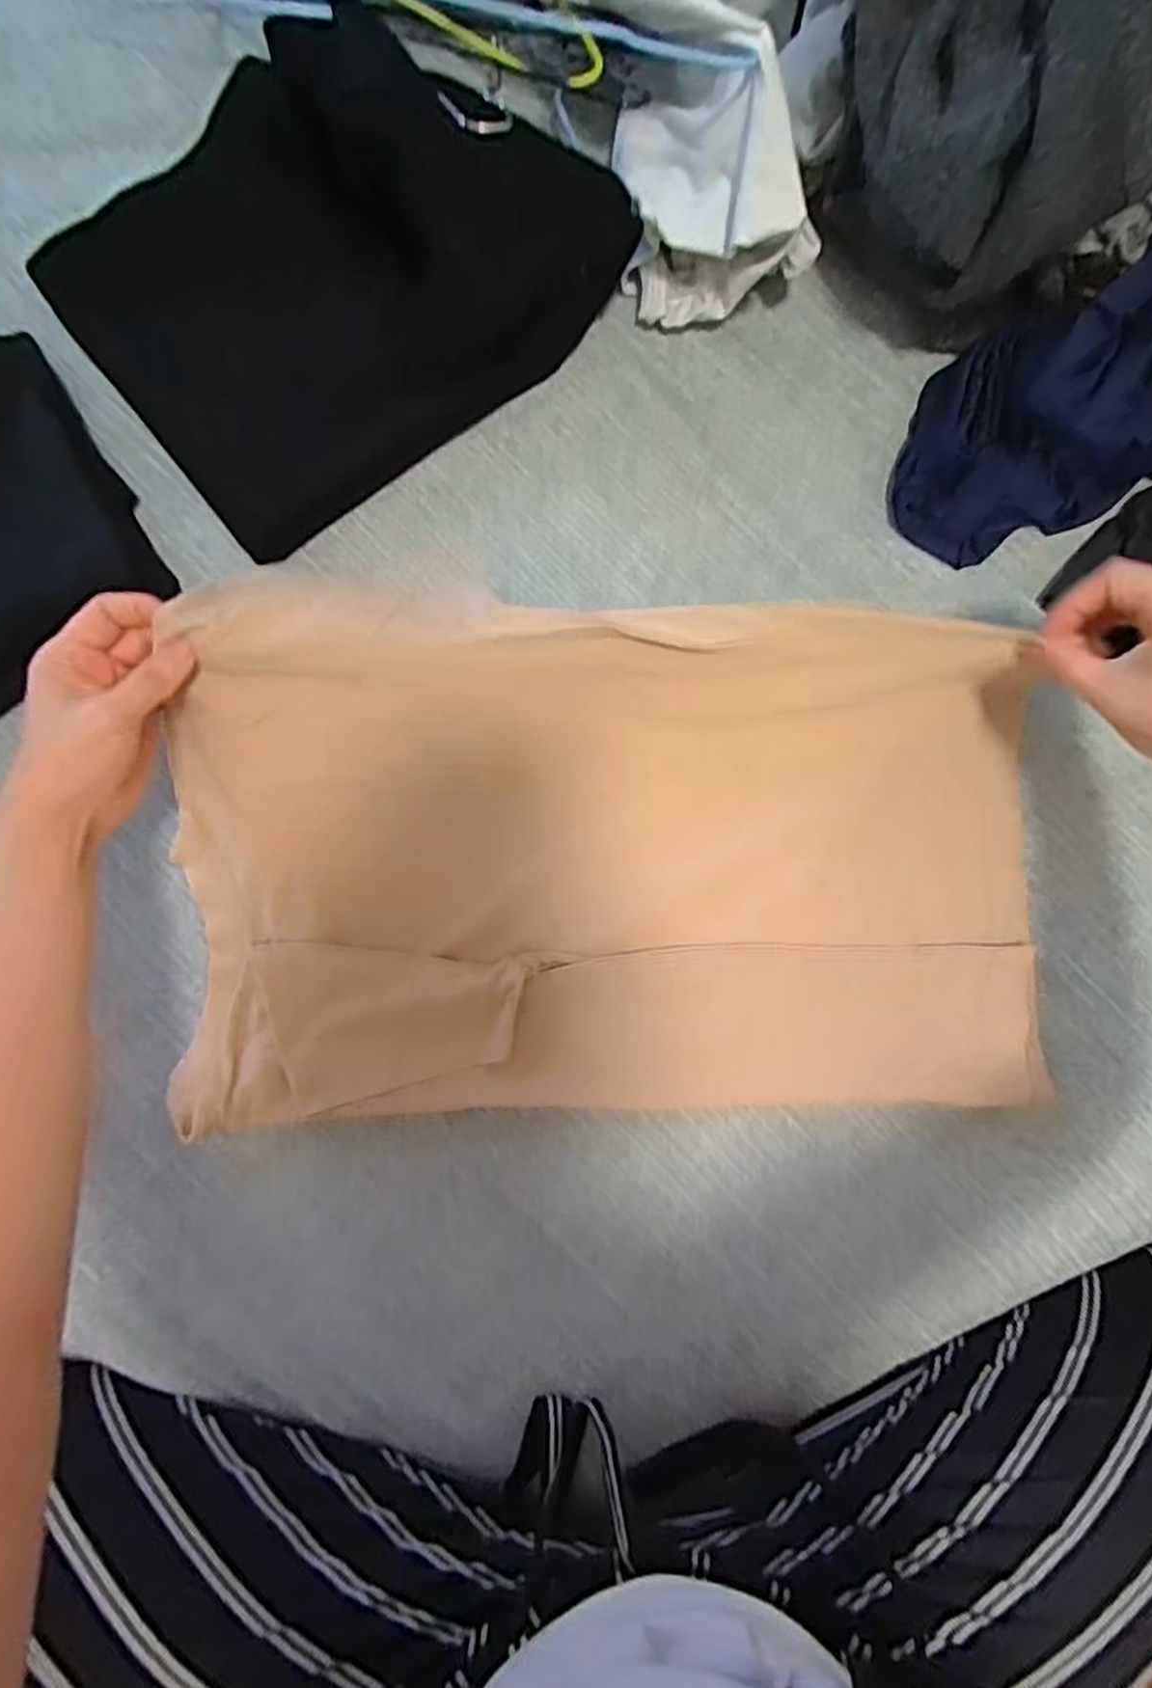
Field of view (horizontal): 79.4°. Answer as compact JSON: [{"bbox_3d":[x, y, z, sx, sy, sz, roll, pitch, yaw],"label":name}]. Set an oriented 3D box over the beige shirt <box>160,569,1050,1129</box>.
[{"bbox_3d":[0.023,0.013,0.418,0.534,0.095,0.313,-2,87,0],"label":"beige shirt"}]

